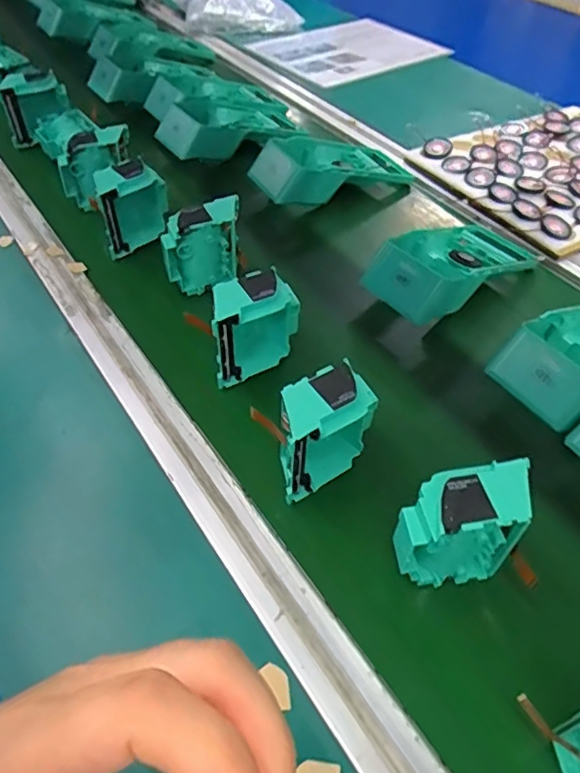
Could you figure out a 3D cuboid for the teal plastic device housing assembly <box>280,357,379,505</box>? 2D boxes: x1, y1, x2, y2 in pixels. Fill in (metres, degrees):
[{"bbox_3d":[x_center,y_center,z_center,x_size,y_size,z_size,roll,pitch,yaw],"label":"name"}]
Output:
[{"bbox_3d":[0.021,0.032,0.394,0.080,0.080,0.042,-28,55,-25],"label":"teal plastic device housing assembly"}]

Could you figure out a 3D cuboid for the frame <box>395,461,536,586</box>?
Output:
[{"bbox_3d":[0.102,0.084,0.343,0.080,0.072,0.040,-4,49,-6],"label":"frame"}]

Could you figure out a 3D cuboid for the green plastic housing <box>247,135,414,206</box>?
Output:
[{"bbox_3d":[0.046,-0.256,0.673,0.187,0.059,0.091,-19,52,-19],"label":"green plastic housing"}]

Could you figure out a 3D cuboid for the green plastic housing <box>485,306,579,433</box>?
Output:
[{"bbox_3d":[0.252,-0.034,0.465,0.177,0.040,0.085,-25,54,-23],"label":"green plastic housing"}]

